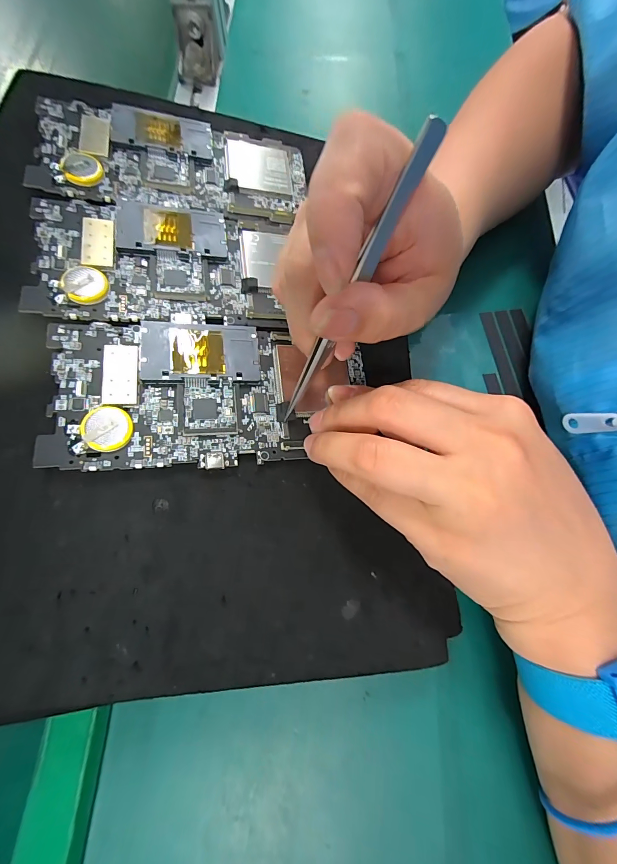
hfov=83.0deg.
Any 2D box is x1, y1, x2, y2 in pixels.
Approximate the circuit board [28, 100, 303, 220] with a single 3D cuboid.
[{"bbox_3d":[-0.076,-0.165,0.212,0.153,0.007,0.069,-5,72,-18],"label":"circuit board"}]

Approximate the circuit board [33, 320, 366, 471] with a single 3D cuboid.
[{"bbox_3d":[-0.042,-0.020,0.175,0.149,0.005,0.073,-1,75,-17],"label":"circuit board"}]

